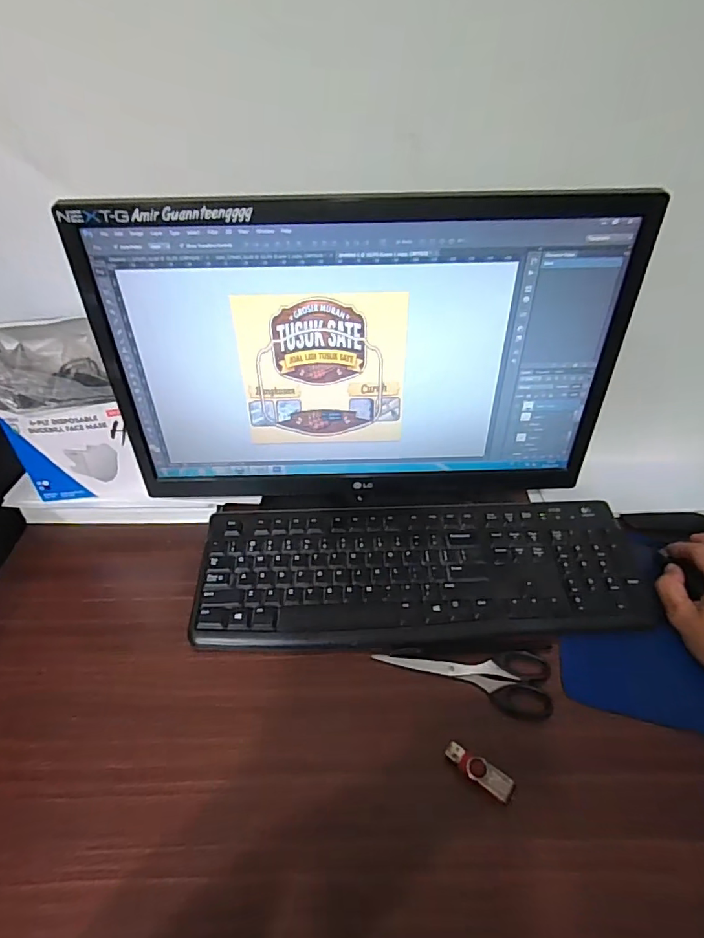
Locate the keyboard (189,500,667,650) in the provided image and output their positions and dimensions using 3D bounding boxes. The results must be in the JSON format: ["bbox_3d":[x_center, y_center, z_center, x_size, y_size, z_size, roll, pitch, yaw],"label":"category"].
[{"bbox_3d":[0.068,0.097,0.509,0.433,0.018,0.154,-2,48,1],"label":"keyboard"}]

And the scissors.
[{"bbox_3d":[0.098,0.183,0.445,0.148,0.005,0.057,6,42,7],"label":"scissors"}]

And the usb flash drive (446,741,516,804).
[{"bbox_3d":[0.096,0.230,0.383,0.053,0.006,0.018,24,47,25],"label":"usb flash drive"}]

